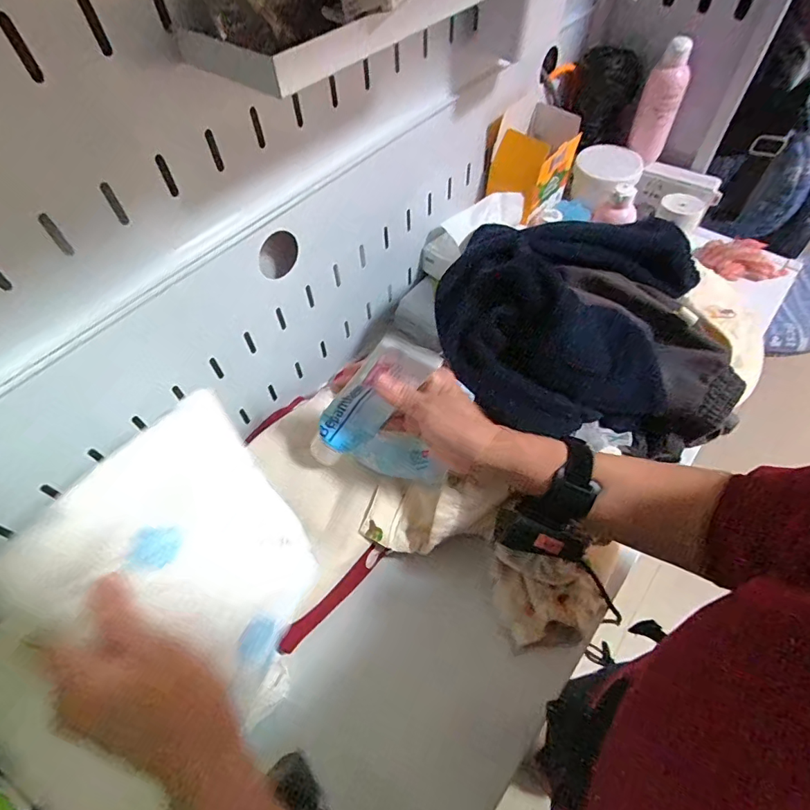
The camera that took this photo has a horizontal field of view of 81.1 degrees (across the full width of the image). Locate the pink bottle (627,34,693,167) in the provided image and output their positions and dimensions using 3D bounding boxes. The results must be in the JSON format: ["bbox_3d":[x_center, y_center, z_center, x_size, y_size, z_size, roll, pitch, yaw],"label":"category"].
[{"bbox_3d":[0.345,-0.405,0.643,0.048,0.154,0.047,22,59,17],"label":"pink bottle"}]

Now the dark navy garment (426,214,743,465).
[{"bbox_3d":[0.186,-0.088,0.512,0.291,0.148,0.214,3,56,5],"label":"dark navy garment"}]

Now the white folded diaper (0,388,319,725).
[{"bbox_3d":[-0.127,0.093,0.302,0.012,0.171,0.144,-10,39,36],"label":"white folded diaper"}]

